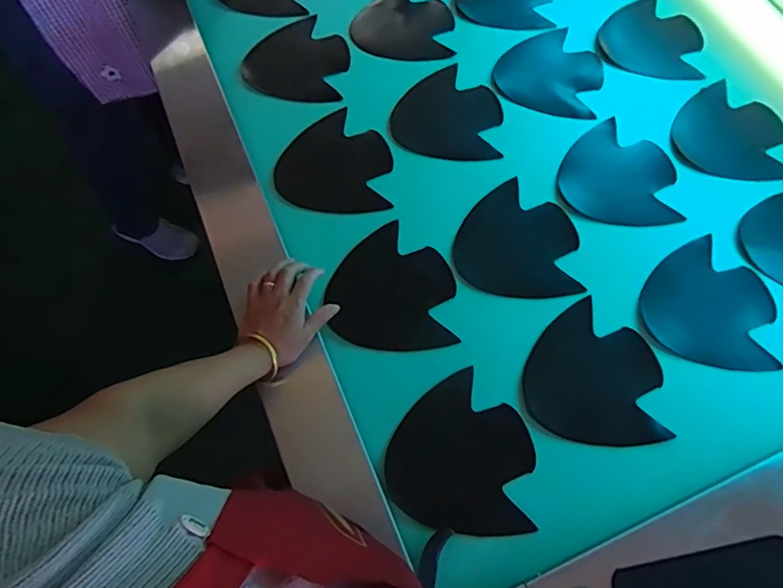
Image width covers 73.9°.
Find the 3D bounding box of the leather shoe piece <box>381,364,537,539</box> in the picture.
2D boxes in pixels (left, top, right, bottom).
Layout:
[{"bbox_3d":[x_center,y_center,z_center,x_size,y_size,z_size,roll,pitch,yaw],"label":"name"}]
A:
[{"bbox_3d":[0.085,0.195,0.649,0.171,0.007,0.184,3,68,3],"label":"leather shoe piece"}]

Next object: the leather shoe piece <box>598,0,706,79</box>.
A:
[{"bbox_3d":[0.465,-0.460,0.932,0.172,0.013,0.193,13,68,6],"label":"leather shoe piece"}]

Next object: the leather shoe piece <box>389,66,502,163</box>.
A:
[{"bbox_3d":[0.094,-0.300,0.860,0.172,0.004,0.179,8,67,4],"label":"leather shoe piece"}]

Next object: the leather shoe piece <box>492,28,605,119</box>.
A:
[{"bbox_3d":[0.272,-0.384,0.897,0.174,0.004,0.175,15,70,7],"label":"leather shoe piece"}]

